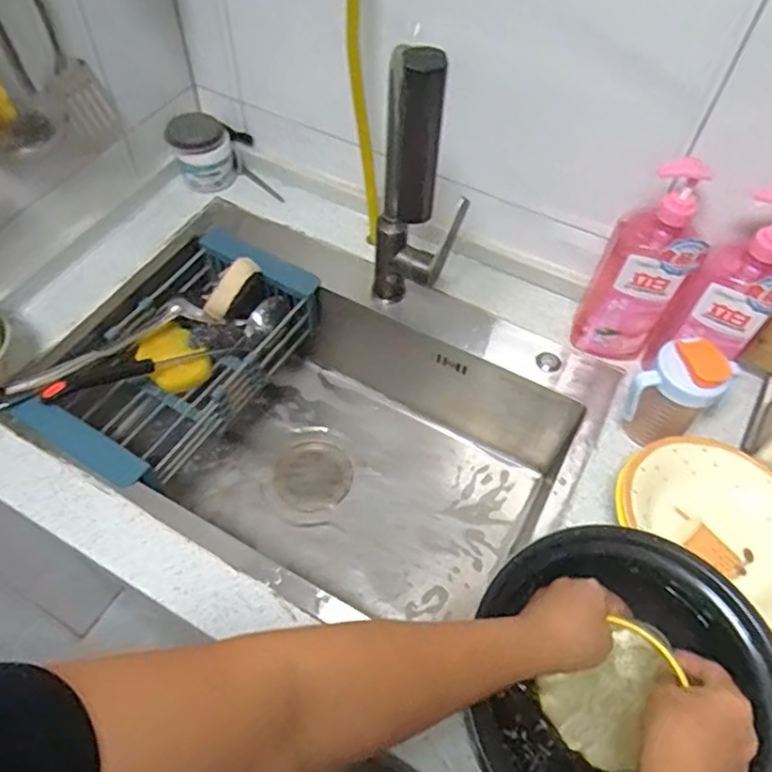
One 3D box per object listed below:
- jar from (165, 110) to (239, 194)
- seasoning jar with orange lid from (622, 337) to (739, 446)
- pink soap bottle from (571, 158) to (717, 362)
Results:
[{"bbox_3d":[-0.273,-0.350,0.936,0.080,0.081,0.080,1,56,-2],"label":"jar"},{"bbox_3d":[0.314,0.009,0.677,0.083,0.124,0.096,38,62,21],"label":"seasoning jar with orange lid"},{"bbox_3d":[0.295,-0.136,0.716,0.098,0.251,0.079,28,59,16],"label":"pink soap bottle"}]

